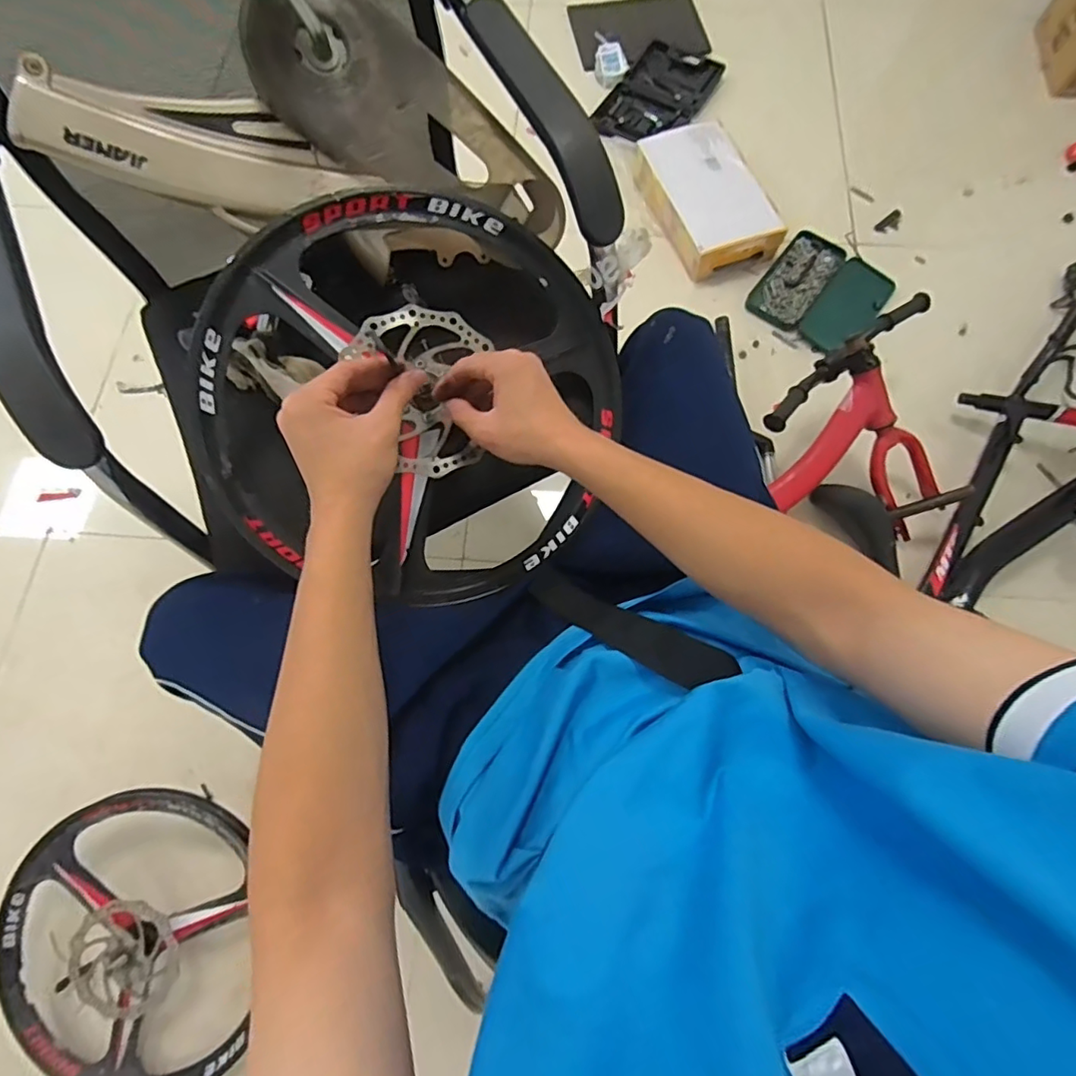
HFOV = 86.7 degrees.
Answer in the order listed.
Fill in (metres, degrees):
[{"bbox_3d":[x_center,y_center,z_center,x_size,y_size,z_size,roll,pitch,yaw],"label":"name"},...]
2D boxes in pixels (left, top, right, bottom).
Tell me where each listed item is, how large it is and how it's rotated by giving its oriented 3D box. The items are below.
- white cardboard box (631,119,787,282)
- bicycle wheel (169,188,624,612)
[{"bbox_3d":[0.369,-0.765,1.270,0.214,0.089,0.372,-18,74,-7],"label":"white cardboard box"},{"bbox_3d":[-0.116,-0.138,0.574,0.407,0.110,0.407,-19,95,-12],"label":"bicycle wheel"}]

